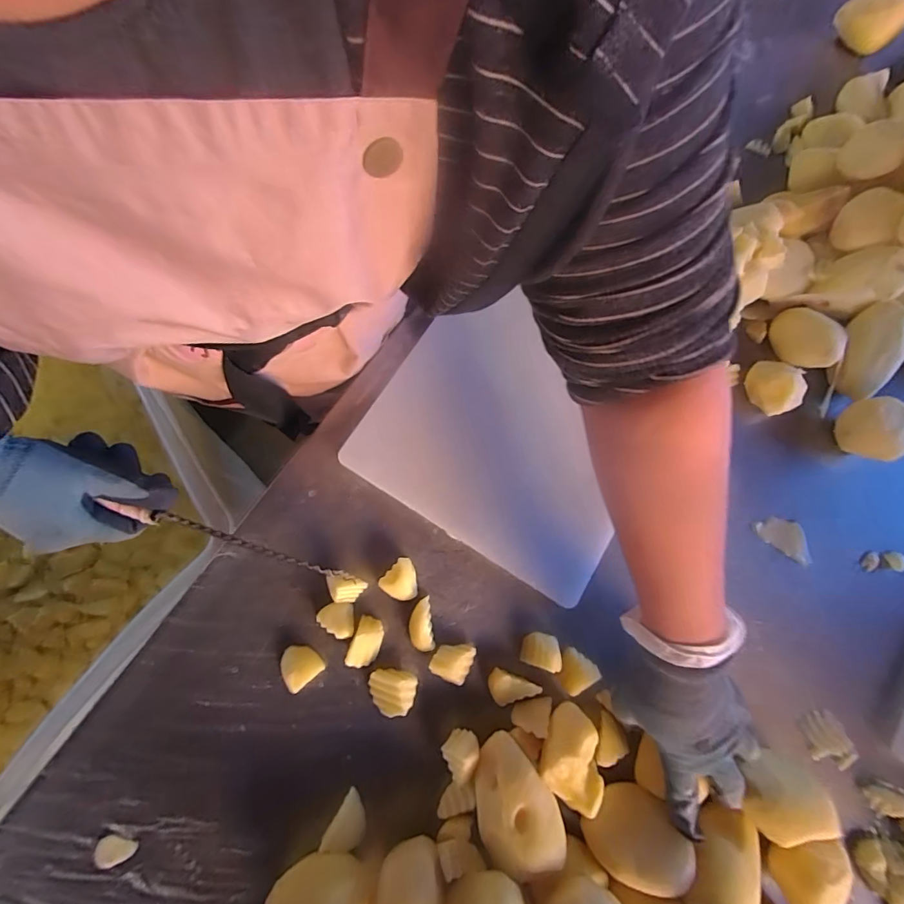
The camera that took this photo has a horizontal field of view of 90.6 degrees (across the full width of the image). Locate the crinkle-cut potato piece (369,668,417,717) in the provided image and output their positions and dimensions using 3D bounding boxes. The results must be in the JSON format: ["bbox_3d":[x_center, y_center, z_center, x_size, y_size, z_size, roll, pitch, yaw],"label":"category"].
[{"bbox_3d":[-0.050,0.199,0.372,0.039,0.019,0.035,8,78,1],"label":"crinkle-cut potato piece"}]

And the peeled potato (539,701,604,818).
[{"bbox_3d":[0.094,0.240,0.351,0.051,0.032,0.070,-9,79,-3],"label":"peeled potato"}]

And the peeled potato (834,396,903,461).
[{"bbox_3d":[0.404,-0.020,0.433,0.043,0.052,0.058,-14,79,-4],"label":"peeled potato"}]

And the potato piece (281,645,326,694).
[{"bbox_3d":[-0.129,0.180,0.376,0.032,0.010,0.032,-39,82,-8],"label":"potato piece"}]

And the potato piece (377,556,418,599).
[{"bbox_3d":[-0.042,0.112,0.389,0.031,0.019,0.032,43,81,7],"label":"potato piece"}]

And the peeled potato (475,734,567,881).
[{"bbox_3d":[0.047,0.265,0.341,0.059,0.041,0.081,-12,79,-3],"label":"peeled potato"}]

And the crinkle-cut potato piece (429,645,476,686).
[{"bbox_3d":[0.001,0.176,0.381,0.032,0.021,0.030,27,79,5],"label":"crinkle-cut potato piece"}]

